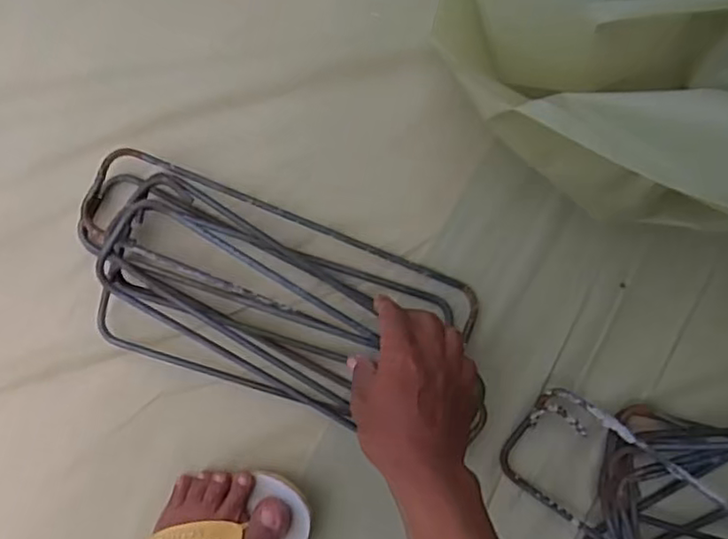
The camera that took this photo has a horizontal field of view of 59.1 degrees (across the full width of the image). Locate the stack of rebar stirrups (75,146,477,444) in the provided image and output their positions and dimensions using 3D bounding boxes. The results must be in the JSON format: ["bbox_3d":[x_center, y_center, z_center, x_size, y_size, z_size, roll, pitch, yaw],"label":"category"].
[{"bbox_3d":[-0.086,0.024,0.561,0.342,0.043,0.158,23,92,1],"label":"stack of rebar stirrups"}]

